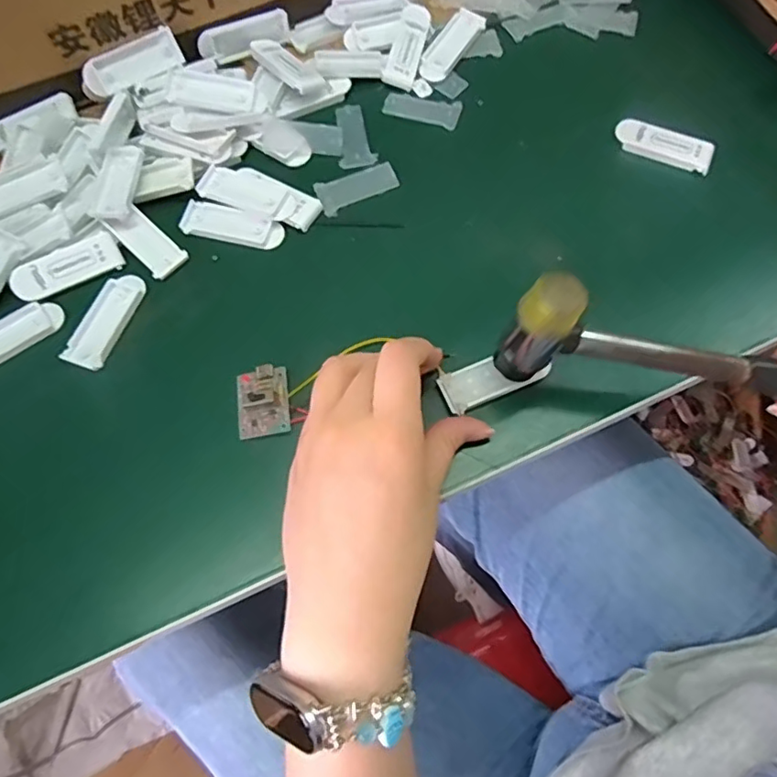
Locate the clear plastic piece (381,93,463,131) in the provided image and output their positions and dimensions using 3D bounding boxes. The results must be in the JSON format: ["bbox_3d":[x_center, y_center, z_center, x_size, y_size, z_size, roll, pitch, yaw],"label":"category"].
[{"bbox_3d":[0.021,-0.178,0.364,0.048,0.004,0.021,18,72,6],"label":"clear plastic piece"}]

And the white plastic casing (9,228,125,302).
[{"bbox_3d":[-0.176,-0.067,0.314,0.057,0.007,0.020,-28,73,-9],"label":"white plastic casing"}]

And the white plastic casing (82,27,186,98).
[{"bbox_3d":[-0.153,-0.194,0.343,0.059,0.020,0.006,-29,35,-5],"label":"white plastic casing"}]

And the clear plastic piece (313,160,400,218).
[{"bbox_3d":[-0.018,-0.120,0.340,0.048,0.004,0.021,-25,73,-9],"label":"clear plastic piece"}]

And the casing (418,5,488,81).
[{"bbox_3d":[0.041,-0.222,0.370,0.022,0.004,0.059,30,74,9],"label":"casing"}]

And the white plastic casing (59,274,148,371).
[{"bbox_3d":[-0.152,-0.037,0.308,0.024,0.005,0.056,18,72,6],"label":"white plastic casing"}]

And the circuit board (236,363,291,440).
[{"bbox_3d":[-0.063,0.005,0.286,0.025,0.009,0.036,-9,71,-3],"label":"circuit board"}]

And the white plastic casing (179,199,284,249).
[{"bbox_3d":[-0.090,-0.093,0.330,0.057,0.005,0.019,15,72,5],"label":"white plastic casing"}]

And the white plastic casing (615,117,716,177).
[{"bbox_3d":[0.166,-0.148,0.347,0.058,0.007,0.024,22,73,7],"label":"white plastic casing"}]

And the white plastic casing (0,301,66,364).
[{"bbox_3d":[-0.201,-0.027,0.304,0.057,0.006,0.023,-37,75,-12],"label":"white plastic casing"}]

